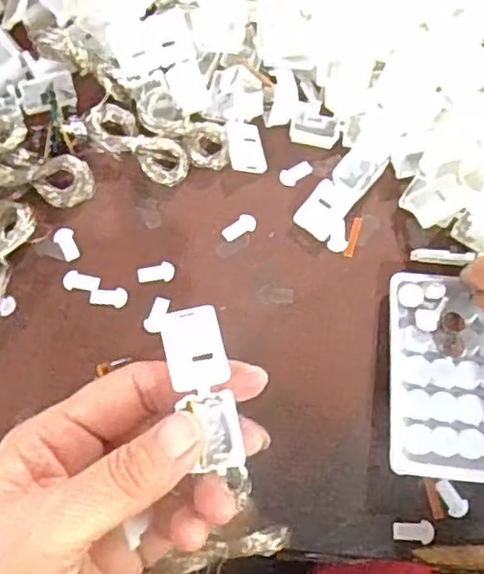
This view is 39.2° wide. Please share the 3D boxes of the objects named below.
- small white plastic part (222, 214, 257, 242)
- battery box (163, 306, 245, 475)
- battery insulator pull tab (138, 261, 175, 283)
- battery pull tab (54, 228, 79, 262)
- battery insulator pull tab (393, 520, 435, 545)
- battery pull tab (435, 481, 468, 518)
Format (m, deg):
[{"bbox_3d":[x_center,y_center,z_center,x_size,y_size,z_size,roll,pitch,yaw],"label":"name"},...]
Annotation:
[{"bbox_3d":[-0.001,-0.030,0.345,0.019,0.004,0.009,-39,78,-10],"label":"small white plastic part"},{"bbox_3d":[-0.014,0.034,0.236,0.019,0.013,0.054,-10,83,-3],"label":"battery box"},{"bbox_3d":[-0.043,-0.008,0.337,0.018,0.004,0.010,-2,74,-1],"label":"battery insulator pull tab"},{"bbox_3d":[-0.088,-0.022,0.341,0.010,0.004,0.018,-31,77,-8],"label":"battery pull tab"},{"bbox_3d":[0.076,0.108,0.300,0.018,0.004,0.009,3,72,0],"label":"battery insulator pull tab"},{"bbox_3d":[0.094,0.095,0.304,0.009,0.004,0.017,-31,77,-8],"label":"battery pull tab"}]

